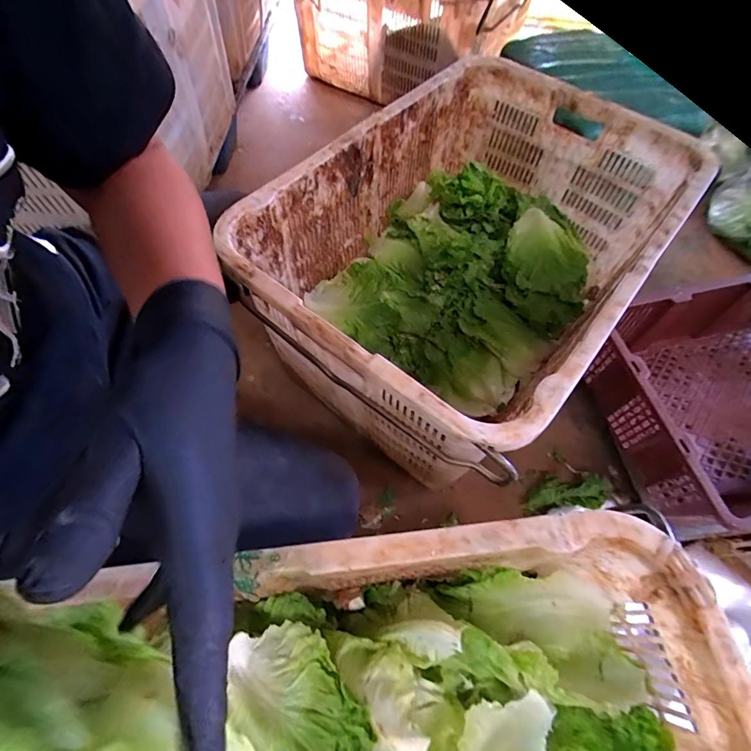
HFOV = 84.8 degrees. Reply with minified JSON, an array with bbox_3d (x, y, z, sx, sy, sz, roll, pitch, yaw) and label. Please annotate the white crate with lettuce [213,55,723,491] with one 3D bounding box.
[{"bbox_3d":[0.167,-0.198,0.714,0.459,0.306,0.722,37,65,17],"label":"white crate with lettuce"}]

